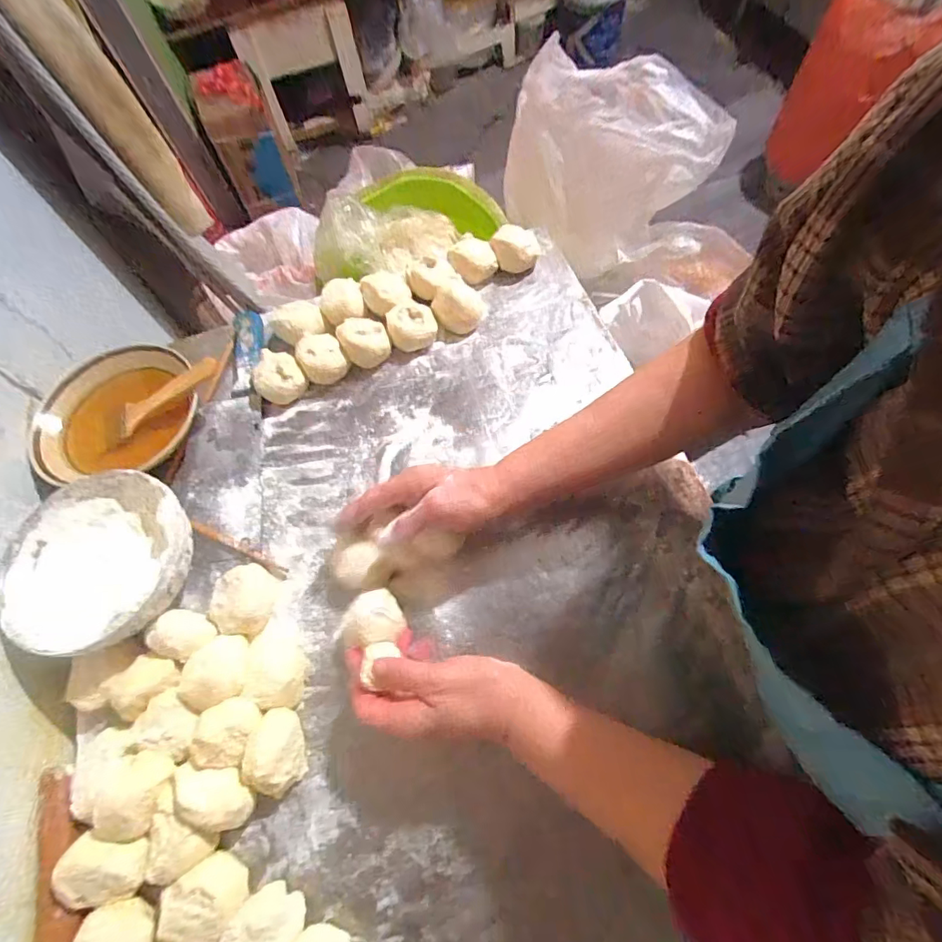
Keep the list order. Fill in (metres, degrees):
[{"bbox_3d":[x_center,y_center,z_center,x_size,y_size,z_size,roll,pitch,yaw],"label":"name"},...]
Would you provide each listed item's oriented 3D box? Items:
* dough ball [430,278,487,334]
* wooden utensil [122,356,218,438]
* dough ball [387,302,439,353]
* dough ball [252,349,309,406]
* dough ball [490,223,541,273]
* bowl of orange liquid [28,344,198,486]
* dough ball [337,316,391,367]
[{"bbox_3d":[-0.013,-0.184,0.543,0.056,0.033,0.053,-1,66,2],"label":"dough ball"},{"bbox_3d":[-0.310,-0.080,0.496,0.121,0.010,0.033,-30,67,8],"label":"wooden utensil"},{"bbox_3d":[-0.065,-0.160,0.539,0.052,0.032,0.045,-16,66,-5],"label":"dough ball"},{"bbox_3d":[-0.203,-0.098,0.522,0.051,0.033,0.046,22,68,12],"label":"dough ball"},{"bbox_3d":[0.052,-0.262,0.577,0.054,0.039,0.049,-20,66,-6],"label":"dough ball"},{"bbox_3d":[-0.357,-0.056,0.499,0.147,0.062,0.158,-1,66,2],"label":"bowl of orange liquid"},{"bbox_3d":[-0.117,-0.141,0.535,0.050,0.036,0.048,-1,66,2],"label":"dough ball"}]

